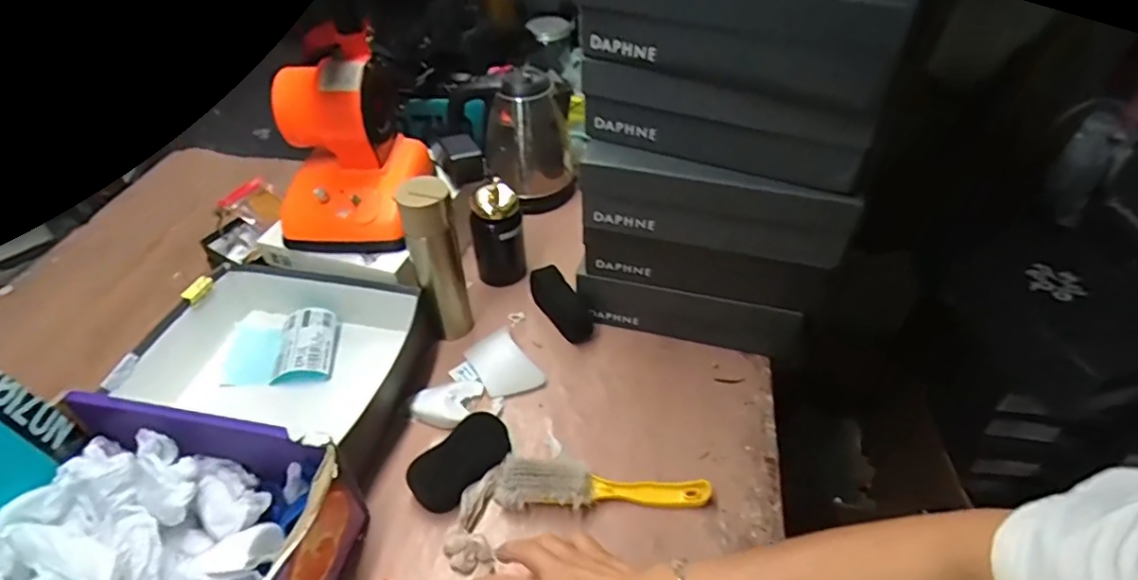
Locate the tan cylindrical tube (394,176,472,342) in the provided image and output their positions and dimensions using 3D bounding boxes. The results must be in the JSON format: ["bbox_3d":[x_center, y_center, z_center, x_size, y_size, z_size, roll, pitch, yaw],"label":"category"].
[{"bbox_3d":[-0.174,-0.035,0.771,0.054,0.234,0.055,0,45,0],"label":"tan cylindrical tube"}]

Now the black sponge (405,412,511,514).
[{"bbox_3d":[-0.124,0.200,0.685,0.063,0.036,0.122,31,53,28],"label":"black sponge"}]

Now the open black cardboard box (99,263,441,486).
[{"bbox_3d":[-0.373,0.078,0.777,0.344,0.088,0.213,10,46,11],"label":"open black cardboard box"}]

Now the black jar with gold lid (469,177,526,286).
[{"bbox_3d":[-0.104,-0.084,0.861,0.070,0.160,0.075,0,45,0],"label":"black jar with gold lid"}]

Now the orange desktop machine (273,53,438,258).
[{"bbox_3d":[-0.301,-0.190,0.795,0.168,0.195,0.191,4,45,5],"label":"orange desktop machine"}]

